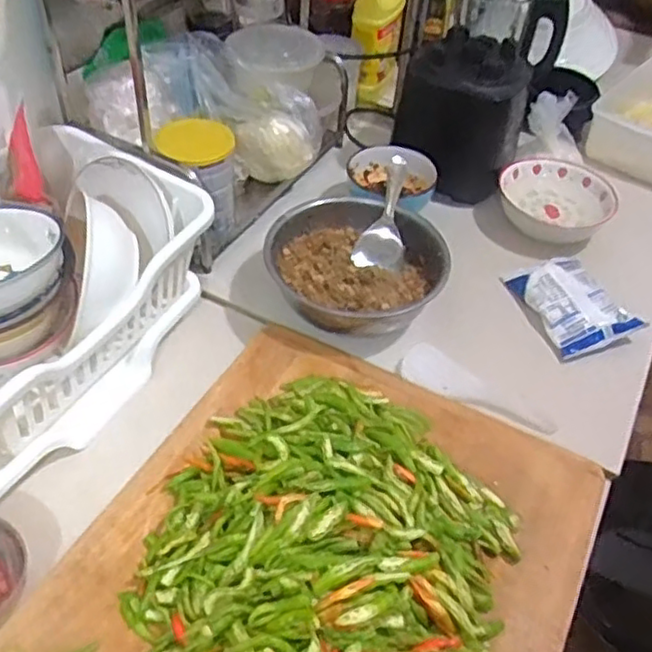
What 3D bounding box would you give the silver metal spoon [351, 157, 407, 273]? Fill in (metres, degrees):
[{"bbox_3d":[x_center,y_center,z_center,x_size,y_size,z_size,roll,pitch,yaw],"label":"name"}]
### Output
[{"bbox_3d":[0.089,-0.161,0.973,0.072,0.031,0.162,12,90,4],"label":"silver metal spoon"}]

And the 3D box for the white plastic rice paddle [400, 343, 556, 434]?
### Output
[{"bbox_3d":[0.189,0.078,0.846,0.193,0.024,0.059,21,48,13],"label":"white plastic rice paddle"}]

